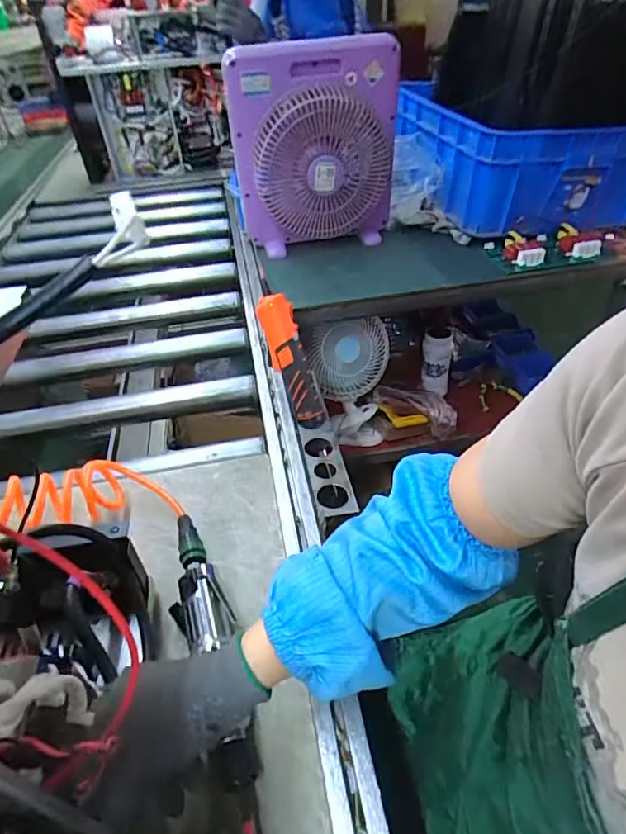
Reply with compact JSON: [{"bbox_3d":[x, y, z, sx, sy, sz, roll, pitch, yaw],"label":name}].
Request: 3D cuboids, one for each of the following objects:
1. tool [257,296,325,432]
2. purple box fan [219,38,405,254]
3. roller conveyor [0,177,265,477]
[{"bbox_3d":[-0.031,-0.079,0.699,0.045,0.193,0.037,-27,16,-27],"label":"tool"},{"bbox_3d":[0.011,-0.504,0.934,0.313,0.327,0.112,-8,42,-5],"label":"purple box fan"},{"bbox_3d":[-0.454,-0.332,1.140,0.549,0.103,1.033,-10,42,-7],"label":"roller conveyor"}]

